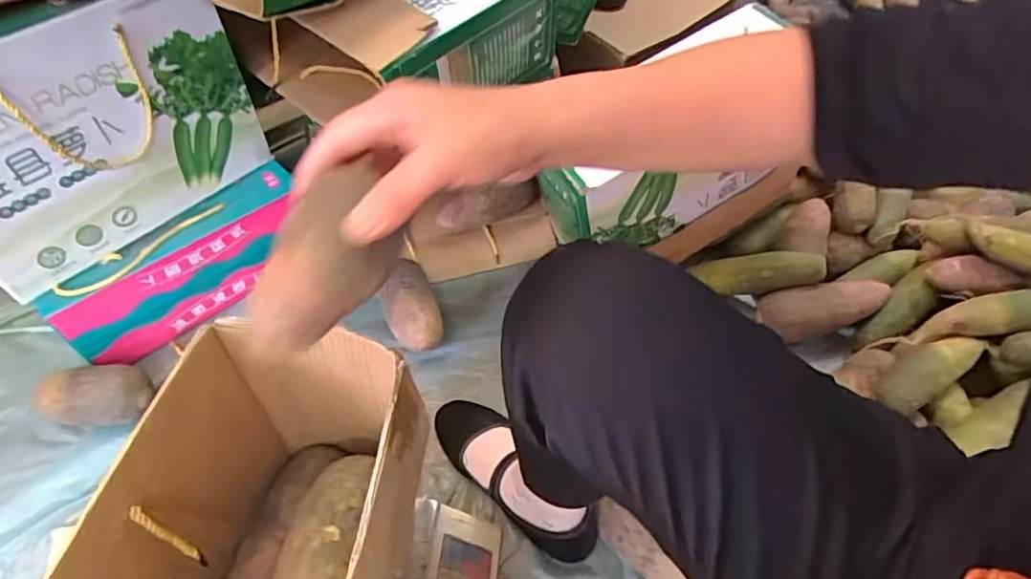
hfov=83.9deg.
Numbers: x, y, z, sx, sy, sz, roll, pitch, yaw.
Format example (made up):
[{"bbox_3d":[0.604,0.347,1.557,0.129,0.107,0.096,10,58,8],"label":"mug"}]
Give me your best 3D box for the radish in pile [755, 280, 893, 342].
[{"bbox_3d":[0.436,0.024,0.817,0.177,0.054,0.074,-12,54,5],"label":"radish in pile"}]

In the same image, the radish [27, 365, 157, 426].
[{"bbox_3d":[-0.514,0.134,0.701,0.136,0.074,0.065,-3,54,-6],"label":"radish"}]

